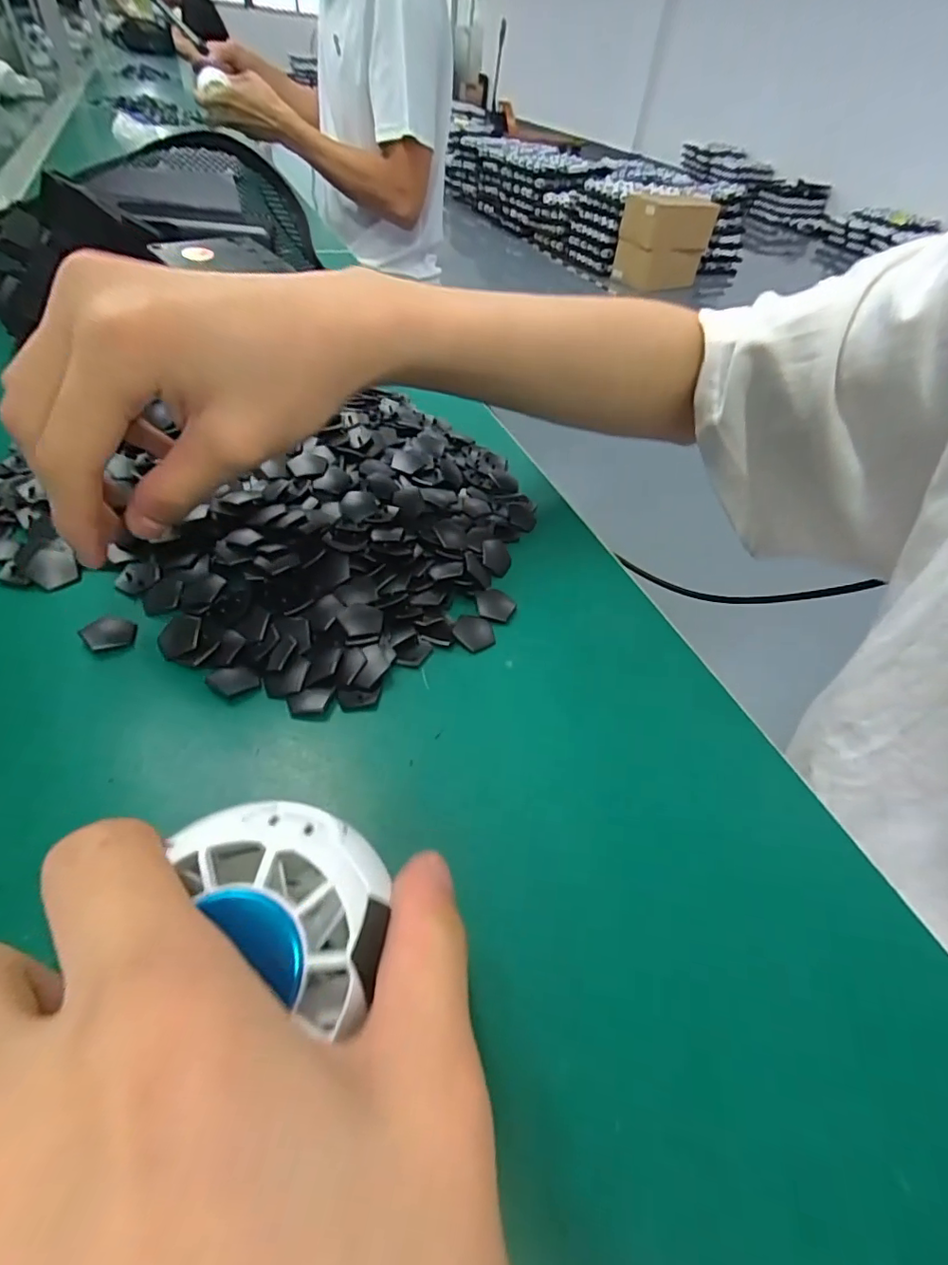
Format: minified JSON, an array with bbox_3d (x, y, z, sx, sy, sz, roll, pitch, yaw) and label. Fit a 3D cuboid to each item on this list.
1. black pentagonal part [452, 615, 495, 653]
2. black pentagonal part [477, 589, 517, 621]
[{"bbox_3d":[0.000,-0.001,0.239,0.018,0.004,0.018,-25,55,-26],"label":"black pentagonal part"},{"bbox_3d":[0.010,-0.013,0.251,0.018,0.006,0.017,4,47,-2],"label":"black pentagonal part"}]

